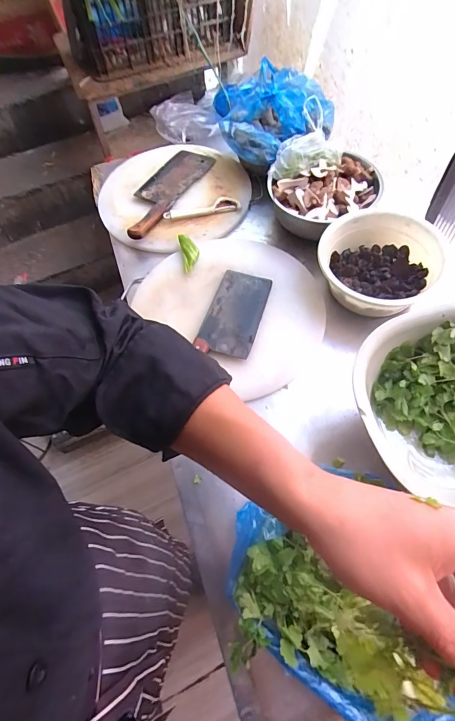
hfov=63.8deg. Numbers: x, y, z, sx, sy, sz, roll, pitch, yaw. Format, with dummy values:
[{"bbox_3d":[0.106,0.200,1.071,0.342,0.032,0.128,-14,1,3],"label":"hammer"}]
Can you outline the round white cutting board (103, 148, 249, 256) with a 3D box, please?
[{"bbox_3d":[-0.125,-0.395,0.863,0.341,0.036,0.338,-2,62,3],"label":"round white cutting board"}]

